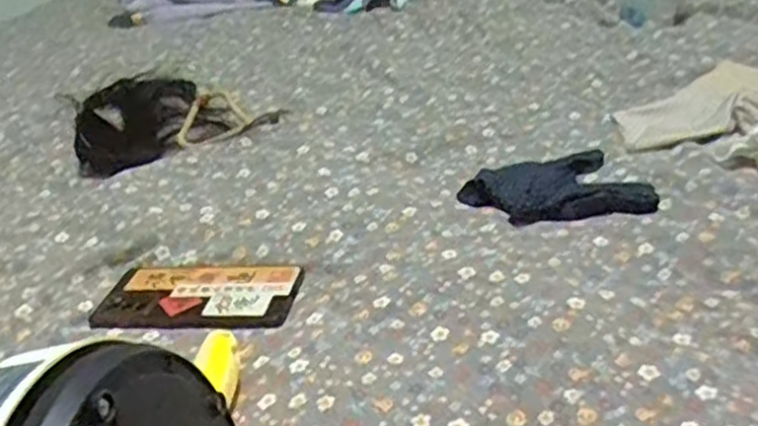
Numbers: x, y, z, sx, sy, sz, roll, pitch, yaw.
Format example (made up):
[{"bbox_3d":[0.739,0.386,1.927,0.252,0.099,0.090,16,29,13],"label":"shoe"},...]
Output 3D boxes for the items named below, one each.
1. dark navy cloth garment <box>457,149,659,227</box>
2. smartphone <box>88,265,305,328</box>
[{"bbox_3d":[0.159,-0.027,0.688,0.163,0.017,0.104,-5,30,4],"label":"dark navy cloth garment"},{"bbox_3d":[-0.149,0.067,0.620,0.165,0.011,0.078,0,30,13],"label":"smartphone"}]

